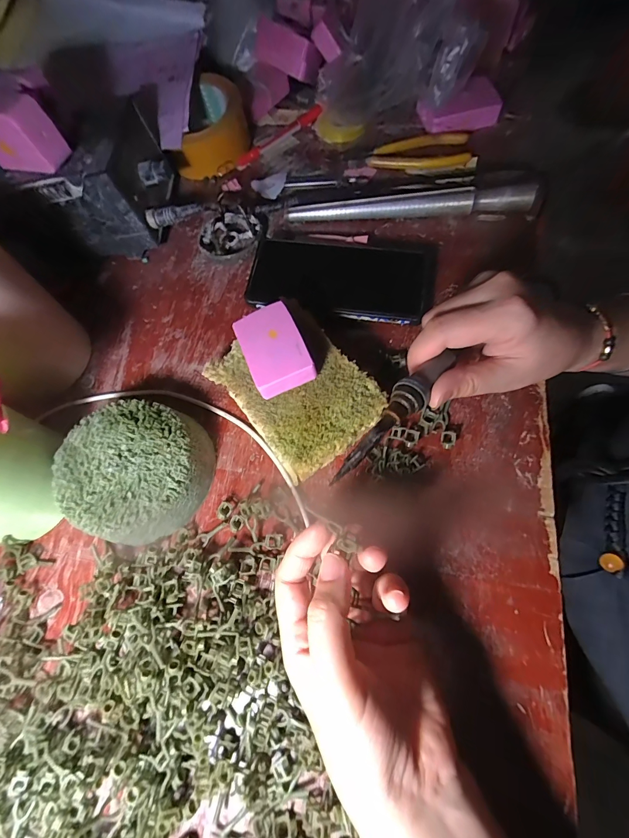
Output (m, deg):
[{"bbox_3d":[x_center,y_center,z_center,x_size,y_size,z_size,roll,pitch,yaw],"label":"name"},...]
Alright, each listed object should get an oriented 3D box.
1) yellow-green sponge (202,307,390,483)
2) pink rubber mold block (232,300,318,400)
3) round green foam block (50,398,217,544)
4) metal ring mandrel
[{"bbox_3d":[-0.013,-0.022,0.277,0.094,0.042,0.129,-40,72,-9],"label":"yellow-green sponge"},{"bbox_3d":[-0.030,-0.051,0.257,0.042,0.024,0.069,-23,69,-3],"label":"pink rubber mold block"},{"bbox_3d":[-0.136,0.038,0.264,0.101,0.037,0.098,-2,69,5],"label":"round green foam block"},{"bbox_3d":[0.094,-0.219,0.348,0.241,0.027,0.021,-1,69,5],"label":"metal ring mandrel"}]

